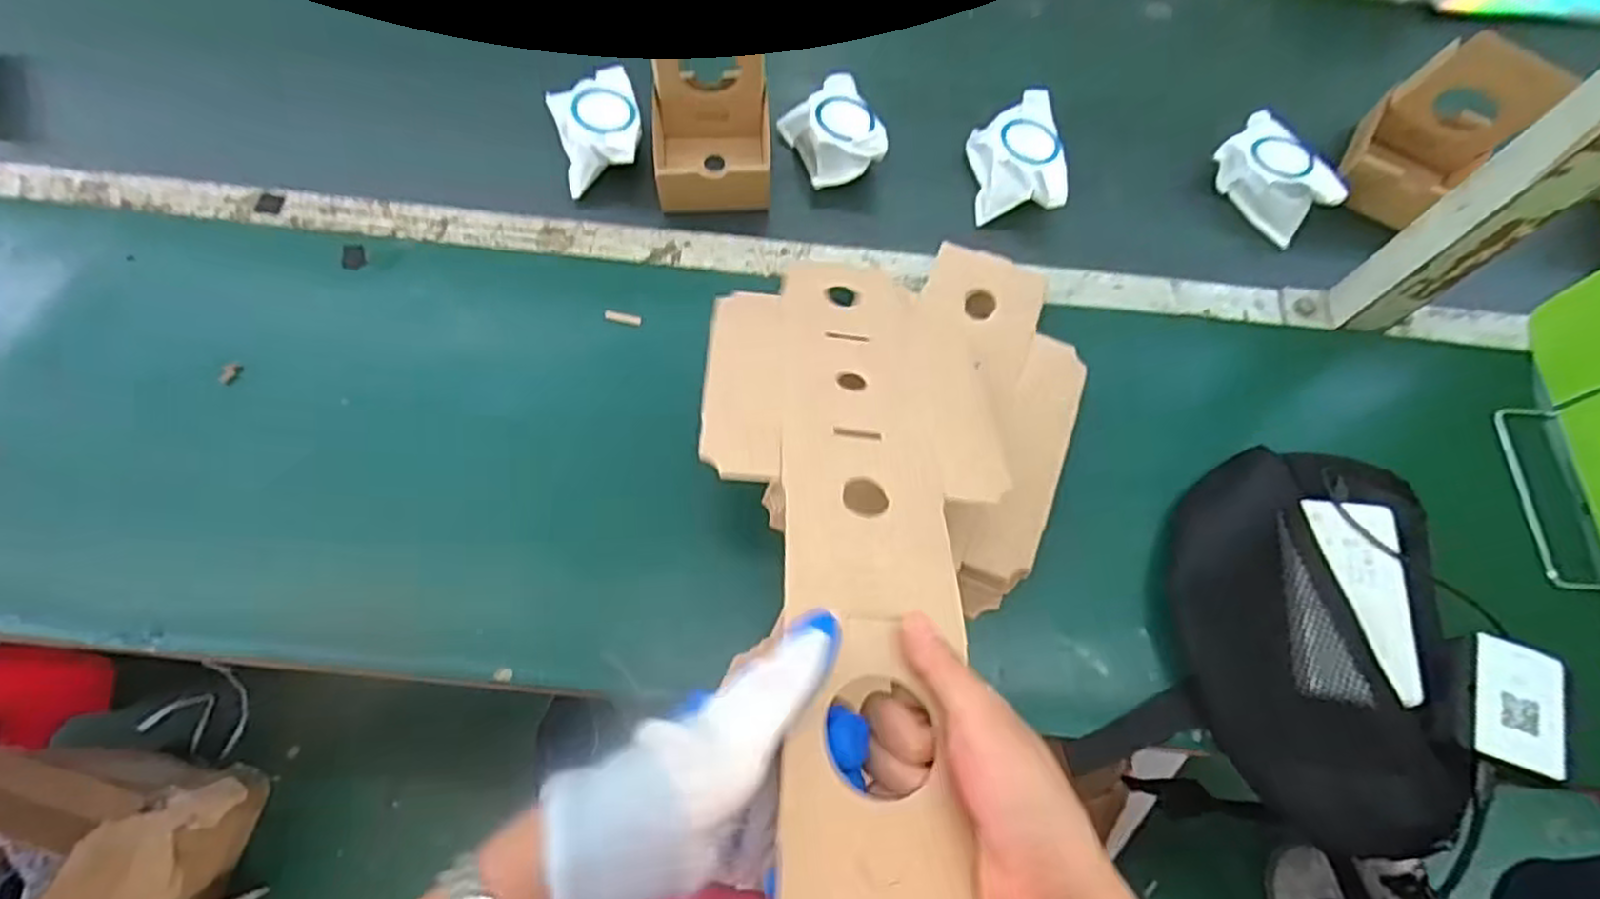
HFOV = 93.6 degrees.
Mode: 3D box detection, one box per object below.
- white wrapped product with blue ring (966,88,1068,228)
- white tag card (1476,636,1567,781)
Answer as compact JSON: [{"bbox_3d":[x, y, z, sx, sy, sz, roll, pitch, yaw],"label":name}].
[{"bbox_3d":[0.198,-0.267,0.687,0.073,0.047,0.106,-3,69,-5],"label":"white wrapped product with blue ring"},{"bbox_3d":[0.473,0.168,0.492,0.051,0.008,0.087,22,59,12],"label":"white tag card"}]

